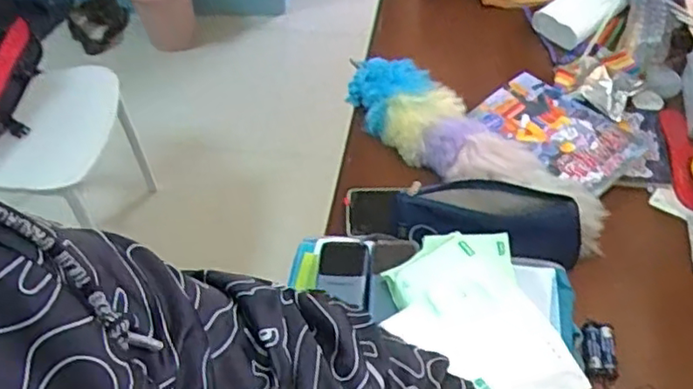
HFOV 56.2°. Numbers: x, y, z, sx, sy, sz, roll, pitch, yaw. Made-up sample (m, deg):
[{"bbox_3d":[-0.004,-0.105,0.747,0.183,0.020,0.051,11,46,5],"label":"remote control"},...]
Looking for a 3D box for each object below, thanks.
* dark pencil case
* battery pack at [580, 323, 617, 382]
[{"bbox_3d":[0.160,0.029,0.751,0.209,0.068,0.085,1,51,4],"label":"dark pencil case"},{"bbox_3d":[0.270,0.168,0.695,0.035,0.020,0.057,0,51,3],"label":"battery pack"}]

